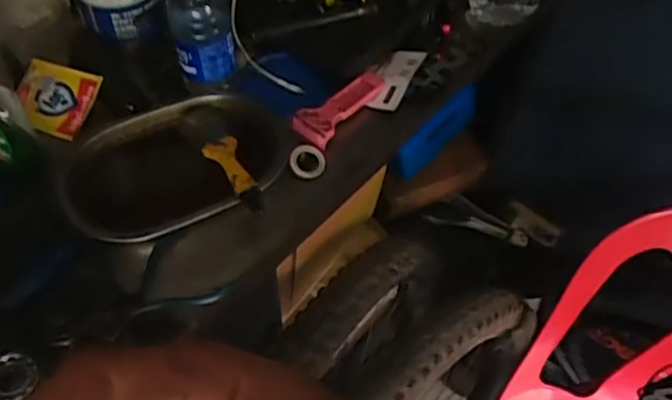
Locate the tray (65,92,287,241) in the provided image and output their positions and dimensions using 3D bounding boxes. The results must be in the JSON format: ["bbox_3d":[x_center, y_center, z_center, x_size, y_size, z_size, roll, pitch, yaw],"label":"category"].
[{"bbox_3d":[-0.160,-0.032,0.629,0.226,0.054,0.143,-21,60,-17],"label":"tray"}]

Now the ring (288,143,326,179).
[{"bbox_3d":[-0.029,-0.040,0.646,0.038,0.005,0.039,7,65,-16],"label":"ring"}]

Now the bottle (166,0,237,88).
[{"bbox_3d":[-0.142,-0.187,0.643,0.065,0.144,0.061,-8,57,-9],"label":"bottle"}]

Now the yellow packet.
[{"bbox_3d":[-0.310,-0.114,0.672,0.090,0.012,0.080,17,73,7],"label":"yellow packet"}]

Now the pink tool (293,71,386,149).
[{"bbox_3d":[0.005,-0.105,0.686,0.044,0.025,0.119,35,60,18],"label":"pink tool"}]

